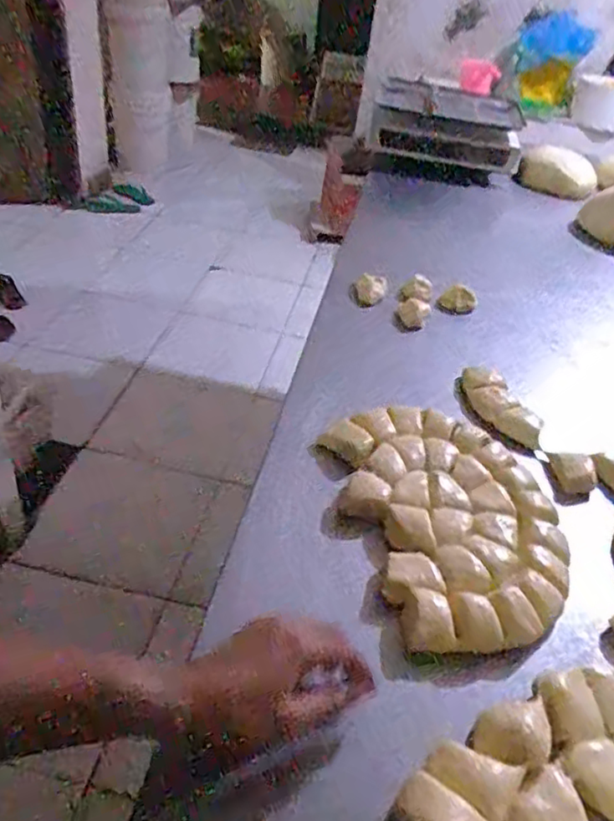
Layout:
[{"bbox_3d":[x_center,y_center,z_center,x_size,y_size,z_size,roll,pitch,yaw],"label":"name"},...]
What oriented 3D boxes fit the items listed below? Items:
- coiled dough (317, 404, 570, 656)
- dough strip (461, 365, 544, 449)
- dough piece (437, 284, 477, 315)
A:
[{"bbox_3d":[0.133,0.092,0.593,0.186,0.030,0.270,-1,40,-12],"label":"coiled dough"},{"bbox_3d":[0.224,-0.005,0.742,0.062,0.024,0.124,-5,41,-16],"label":"dough strip"},{"bbox_3d":[0.218,-0.159,0.923,0.051,0.039,0.033,20,41,13],"label":"dough piece"}]

